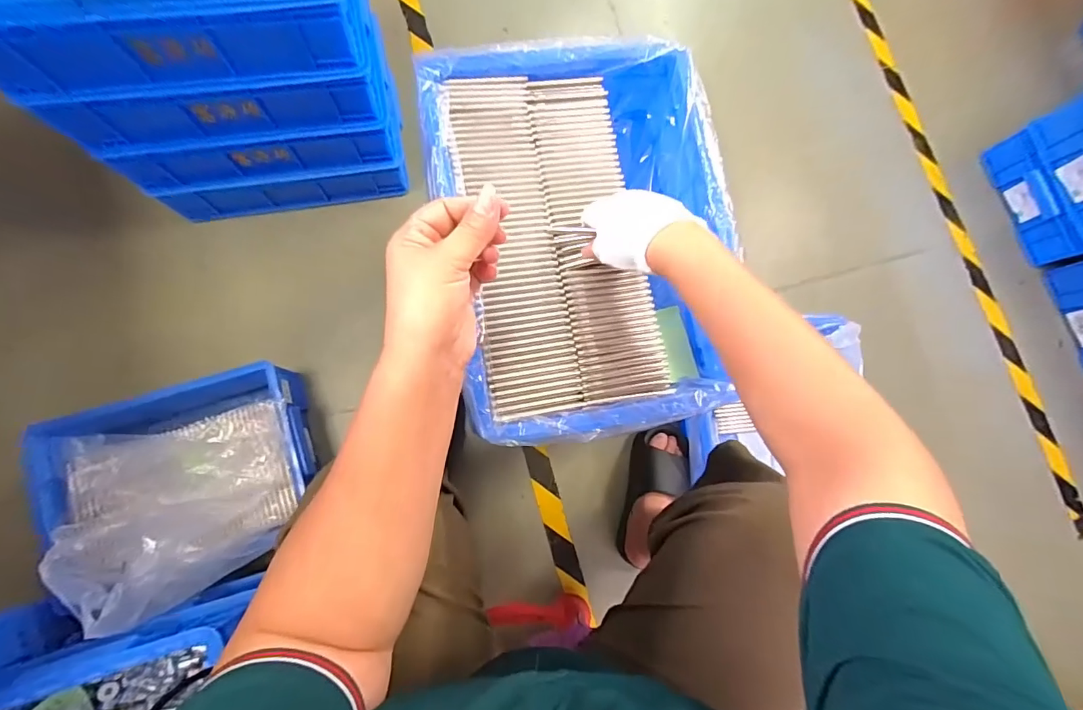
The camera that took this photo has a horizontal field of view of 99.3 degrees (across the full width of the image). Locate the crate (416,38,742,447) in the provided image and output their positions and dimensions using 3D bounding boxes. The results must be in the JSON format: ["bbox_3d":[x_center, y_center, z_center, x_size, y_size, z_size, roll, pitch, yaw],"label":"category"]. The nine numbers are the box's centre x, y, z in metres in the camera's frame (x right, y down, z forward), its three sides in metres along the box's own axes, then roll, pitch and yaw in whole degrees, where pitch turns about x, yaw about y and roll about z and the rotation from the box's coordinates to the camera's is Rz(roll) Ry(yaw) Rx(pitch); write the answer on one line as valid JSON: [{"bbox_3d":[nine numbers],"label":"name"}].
[{"bbox_3d":[0.053,-0.127,0.526,0.318,0.125,0.418,-9,82,-9],"label":"crate"}]

